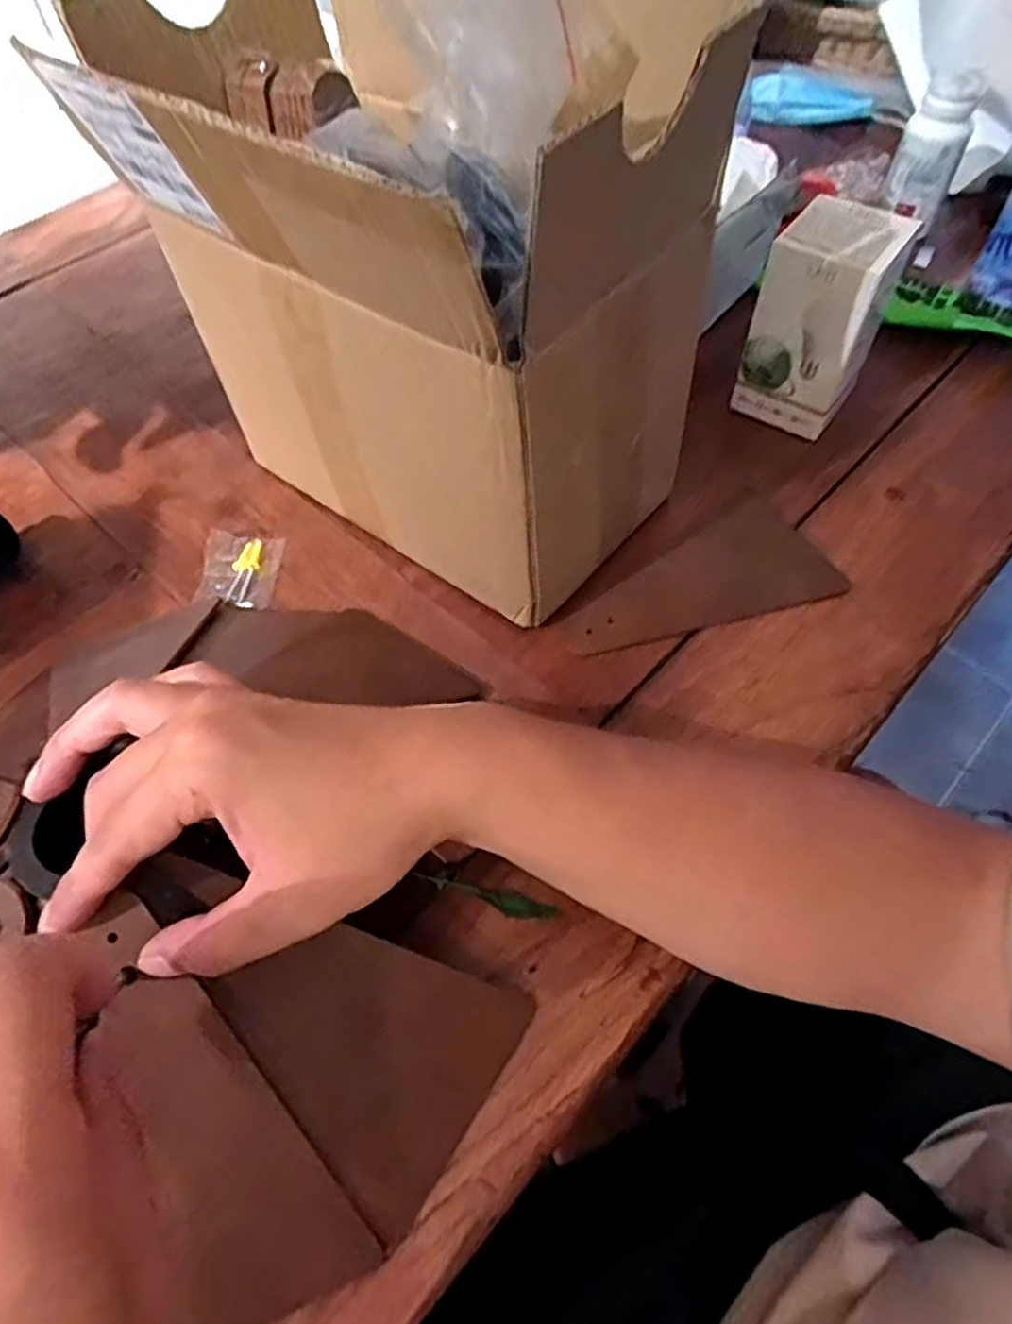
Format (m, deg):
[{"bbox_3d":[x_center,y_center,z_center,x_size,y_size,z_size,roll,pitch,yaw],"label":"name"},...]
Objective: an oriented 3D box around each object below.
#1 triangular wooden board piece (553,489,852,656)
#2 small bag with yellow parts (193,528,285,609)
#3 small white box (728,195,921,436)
[{"bbox_3d":[0.112,-0.056,0.448,0.171,0.008,0.083,-17,58,-8],"label":"triangular wooden board piece"},{"bbox_3d":[-0.170,-0.059,0.466,0.048,0.010,0.055,0,57,3],"label":"small bag with yellow parts"},{"bbox_3d":[0.202,-0.222,0.474,0.073,0.121,0.068,21,61,16],"label":"small white box"}]

